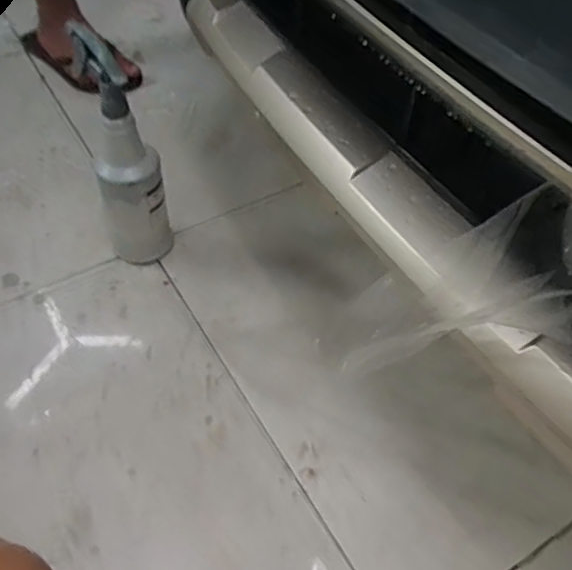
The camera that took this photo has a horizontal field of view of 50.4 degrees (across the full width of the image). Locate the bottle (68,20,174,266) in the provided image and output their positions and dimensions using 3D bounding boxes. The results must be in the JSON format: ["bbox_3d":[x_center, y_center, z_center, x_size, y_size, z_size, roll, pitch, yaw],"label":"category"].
[{"bbox_3d":[-0.203,-0.165,0.766,0.081,0.305,0.119,-13,53,-13],"label":"bottle"}]

